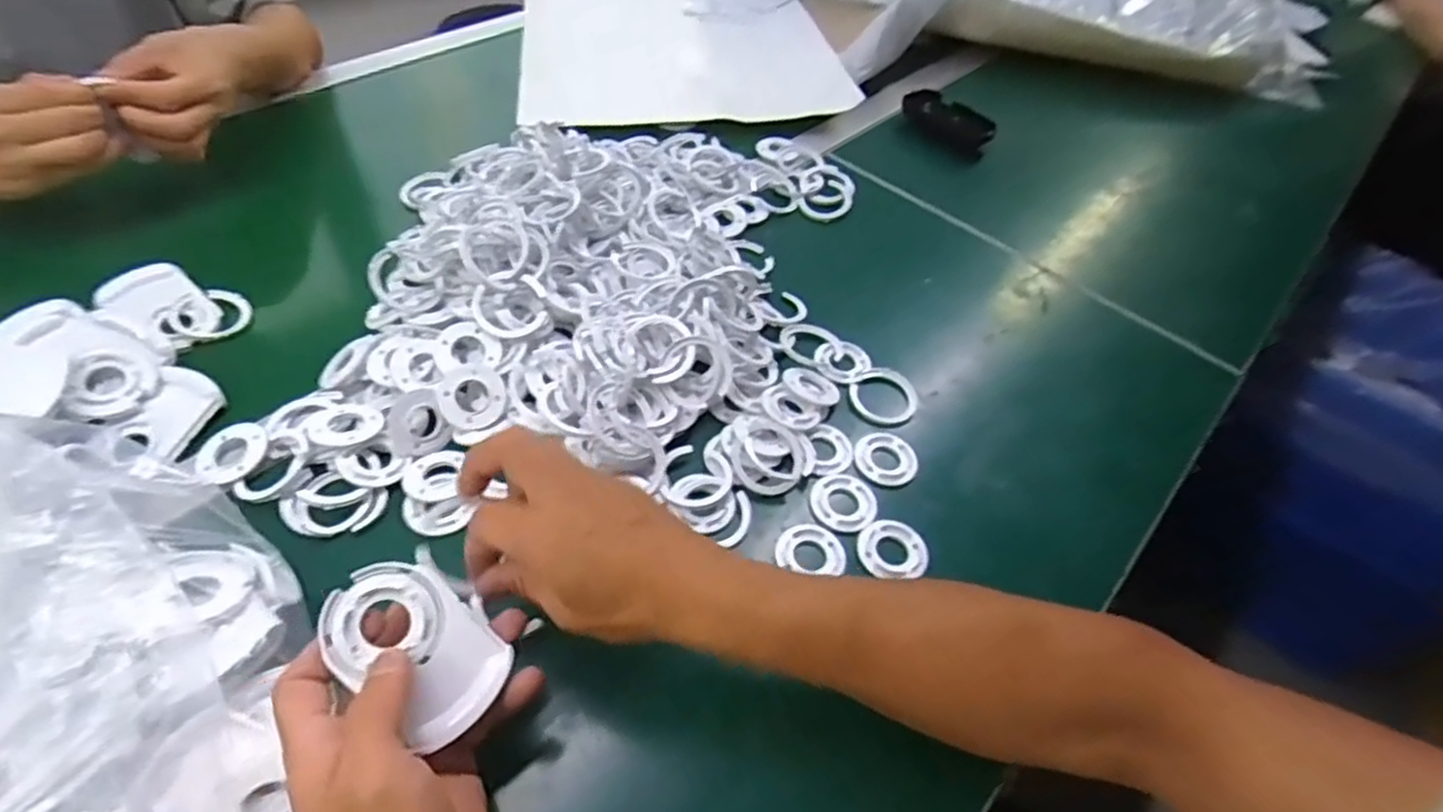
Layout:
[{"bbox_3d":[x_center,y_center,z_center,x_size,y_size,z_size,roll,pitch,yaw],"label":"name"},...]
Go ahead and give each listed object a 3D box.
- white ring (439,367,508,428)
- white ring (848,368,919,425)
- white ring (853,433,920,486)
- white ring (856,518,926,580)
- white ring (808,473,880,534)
[{"bbox_3d":[-0.167,-0.006,0.472,0.042,0.005,0.041,0,91,-9],"label":"white ring"},{"bbox_3d":[0.124,-0.009,0.538,0.050,0.004,0.054,3,50,-4],"label":"white ring"},{"bbox_3d":[0.117,0.037,0.502,0.041,0.006,0.045,3,50,-4],"label":"white ring"},{"bbox_3d":[0.111,0.092,0.451,0.044,0.004,0.041,3,50,-4],"label":"white ring"},{"bbox_3d":[0.083,0.064,0.472,0.043,0.004,0.045,3,50,-4],"label":"white ring"}]

